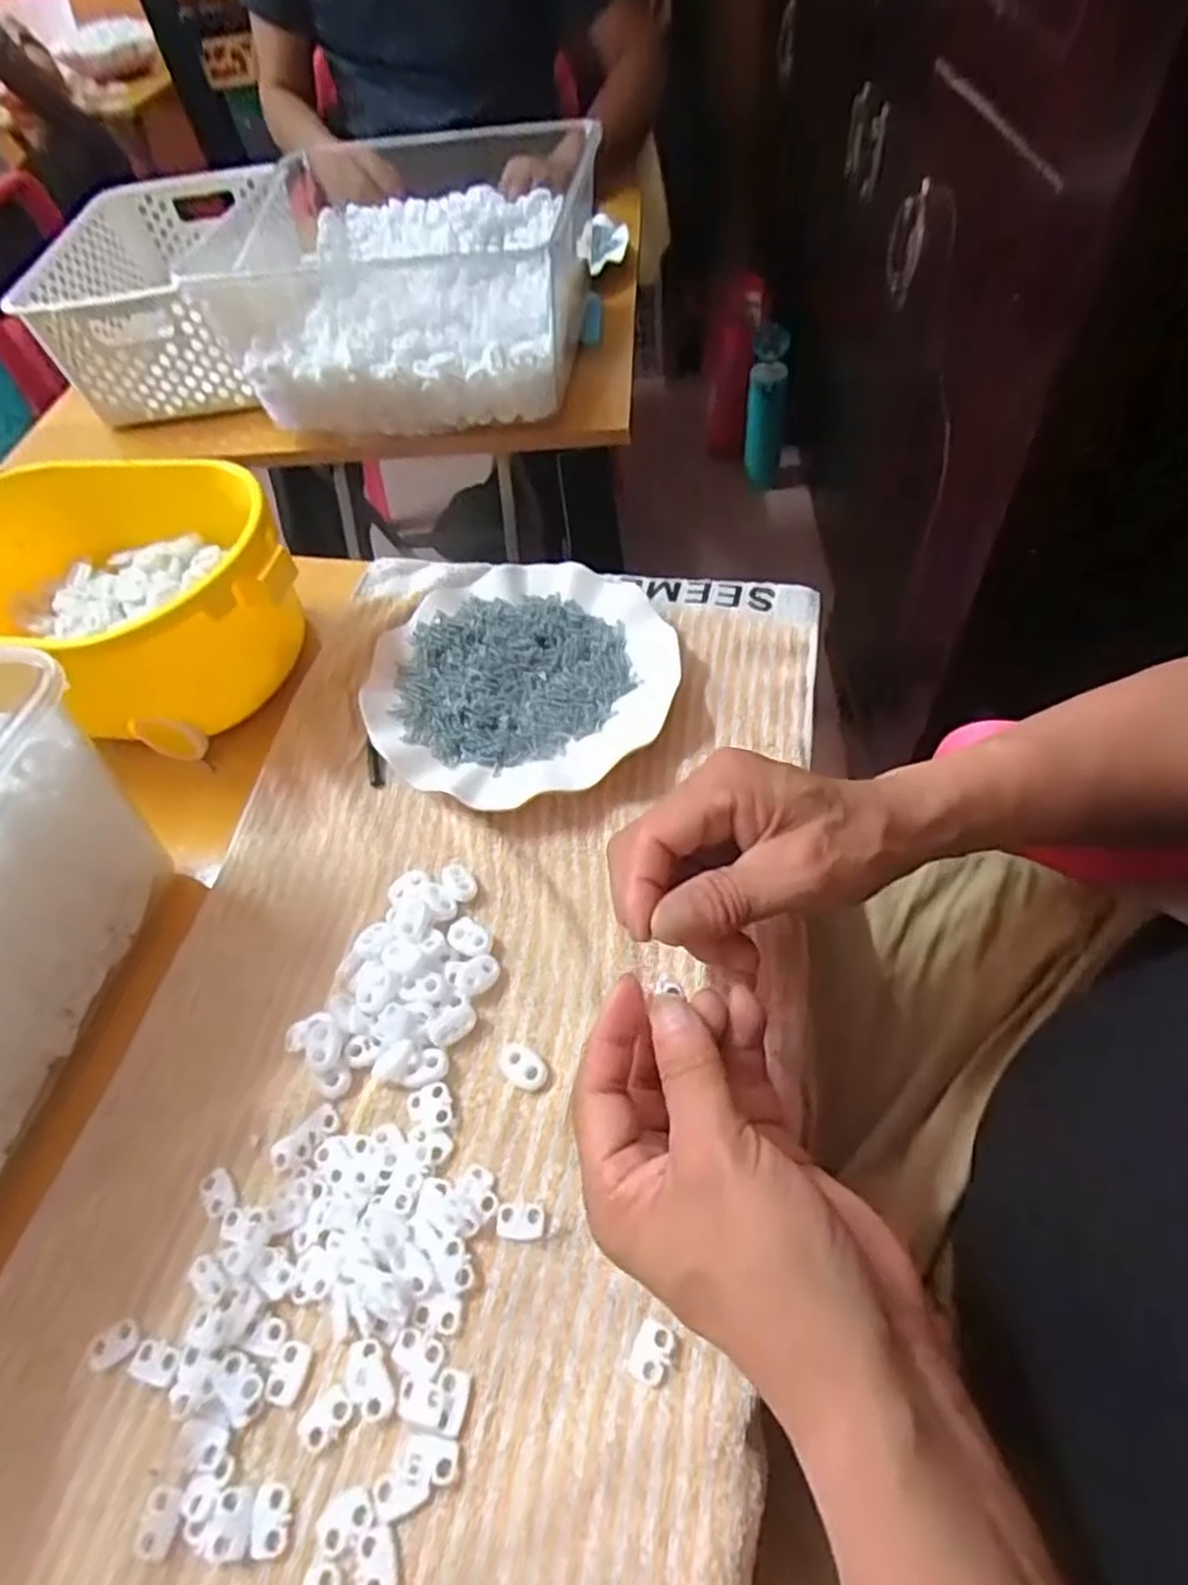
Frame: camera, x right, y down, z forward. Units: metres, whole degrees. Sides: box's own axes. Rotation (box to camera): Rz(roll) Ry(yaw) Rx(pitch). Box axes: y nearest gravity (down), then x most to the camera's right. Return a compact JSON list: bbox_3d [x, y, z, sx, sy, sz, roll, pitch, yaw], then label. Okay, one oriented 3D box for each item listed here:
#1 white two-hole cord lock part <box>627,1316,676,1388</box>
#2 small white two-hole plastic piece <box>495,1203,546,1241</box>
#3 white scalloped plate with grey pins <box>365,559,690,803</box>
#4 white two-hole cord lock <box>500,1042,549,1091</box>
[{"bbox_3d":[0.021,0.200,0.266,0.013,0.004,0.018,19,59,19],"label":"white two-hole cord lock part"},{"bbox_3d":[-0.029,0.168,0.293,0.019,0.004,0.012,-2,54,6],"label":"small white two-hole plastic piece"},{"bbox_3d":[-0.049,-0.074,0.454,0.179,0.027,0.173,-3,54,5],"label":"white scalloped plate with grey pins"},{"bbox_3d":[-0.031,0.120,0.327,0.024,0.006,0.014,30,63,25],"label":"white two-hole cord lock"}]

